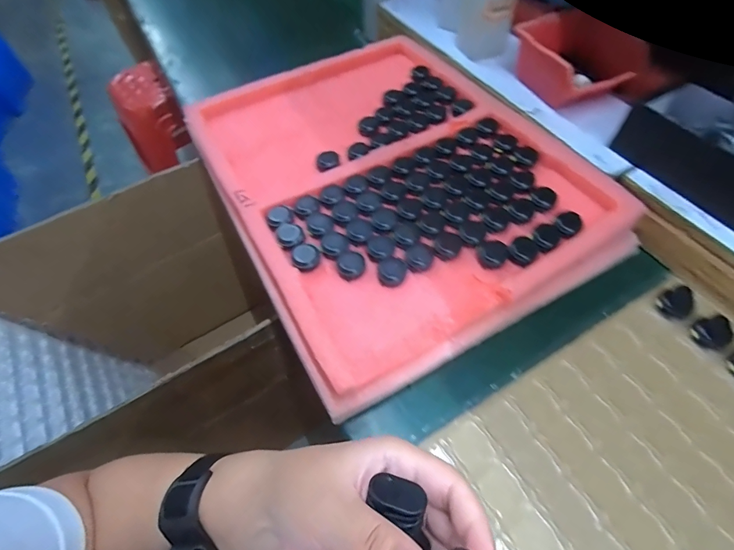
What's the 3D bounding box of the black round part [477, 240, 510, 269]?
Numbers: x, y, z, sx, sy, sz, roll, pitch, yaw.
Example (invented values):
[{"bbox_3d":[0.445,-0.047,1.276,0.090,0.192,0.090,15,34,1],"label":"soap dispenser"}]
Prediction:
[{"bbox_3d":[0.127,-0.021,0.377,0.030,0.008,0.028,-2,57,3],"label":"black round part"}]

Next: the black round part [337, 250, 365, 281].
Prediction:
[{"bbox_3d":[-0.015,-0.011,0.372,0.027,0.011,0.032,-9,57,-2],"label":"black round part"}]

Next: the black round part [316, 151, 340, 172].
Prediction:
[{"bbox_3d":[-0.047,-0.138,0.455,0.026,0.008,0.034,-6,57,0],"label":"black round part"}]

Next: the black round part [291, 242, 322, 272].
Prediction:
[{"bbox_3d":[-0.061,-0.019,0.377,0.028,0.010,0.032,-21,58,-9],"label":"black round part"}]

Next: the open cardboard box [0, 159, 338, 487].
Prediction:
[{"bbox_3d":[-0.451,0.168,0.776,0.499,0.471,0.451,-28,59,-13],"label":"open cardboard box"}]

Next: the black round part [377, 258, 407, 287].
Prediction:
[{"bbox_3d":[0.025,-0.003,0.368,0.028,0.012,0.029,-2,57,3],"label":"black round part"}]

